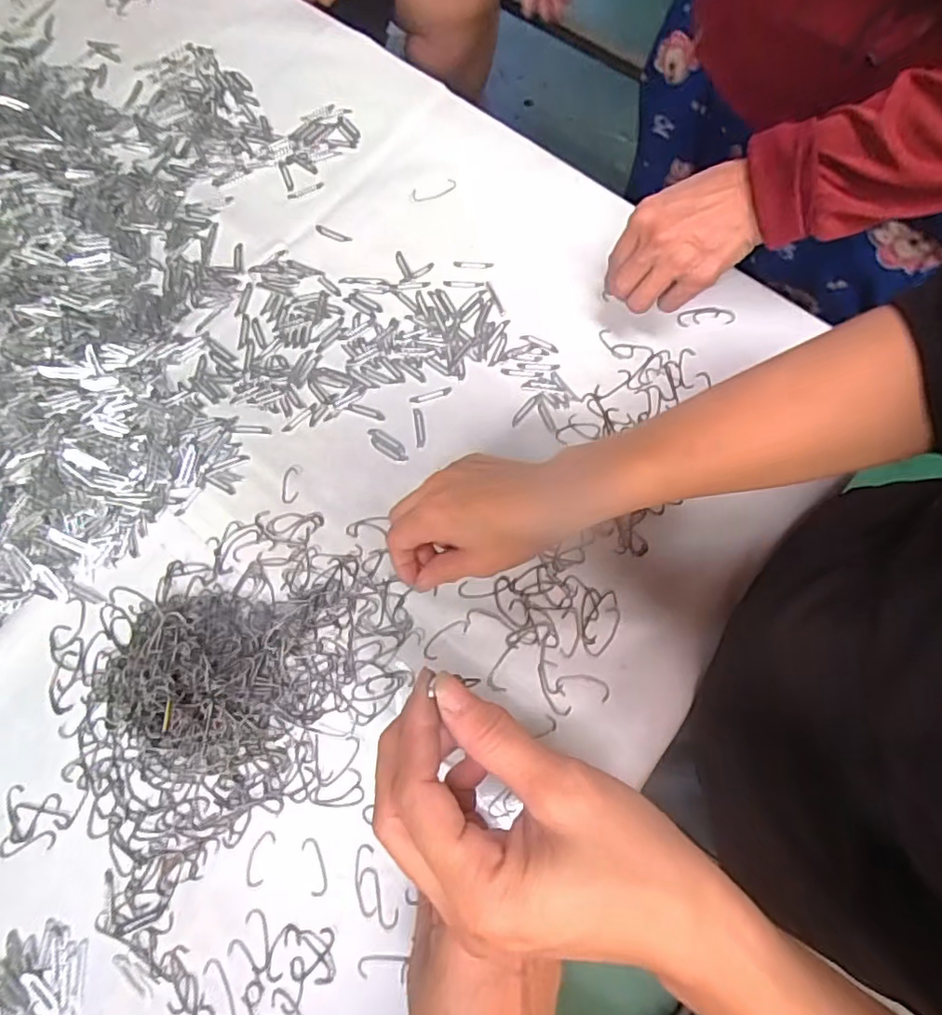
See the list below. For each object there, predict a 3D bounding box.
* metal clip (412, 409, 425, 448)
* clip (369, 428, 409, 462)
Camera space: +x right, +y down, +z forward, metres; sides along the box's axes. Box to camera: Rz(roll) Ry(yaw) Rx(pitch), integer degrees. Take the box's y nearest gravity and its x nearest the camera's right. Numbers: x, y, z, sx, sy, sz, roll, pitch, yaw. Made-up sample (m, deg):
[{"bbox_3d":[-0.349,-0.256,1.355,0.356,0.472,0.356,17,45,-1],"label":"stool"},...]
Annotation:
[{"bbox_3d":[-0.041,-0.064,0.466,0.007,0.004,0.033,-8,74,-1],"label":"metal clip"},{"bbox_3d":[-0.065,-0.049,0.464,0.037,0.004,0.015,32,77,10],"label":"clip"}]

